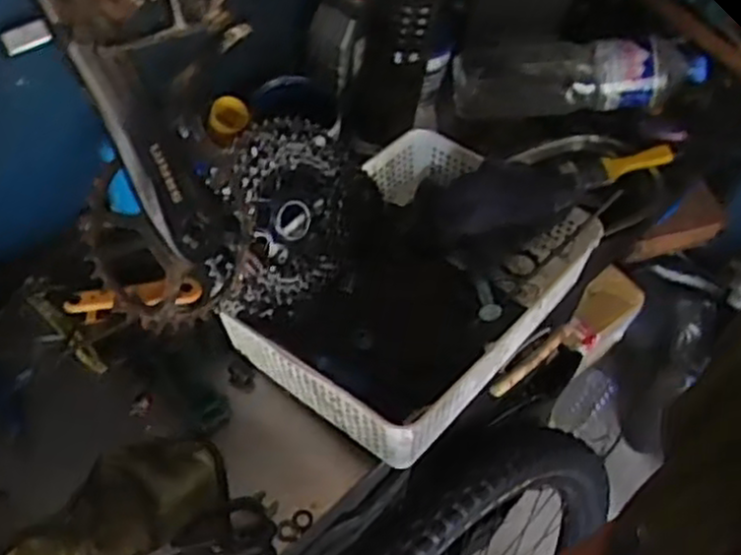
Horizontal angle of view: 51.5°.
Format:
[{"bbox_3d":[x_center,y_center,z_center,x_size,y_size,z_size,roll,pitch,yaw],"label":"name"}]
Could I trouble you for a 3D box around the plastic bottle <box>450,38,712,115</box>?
[{"bbox_3d":[0.255,-0.254,0.960,0.296,0.073,0.073,1,51,16],"label":"plastic bottle"}]

